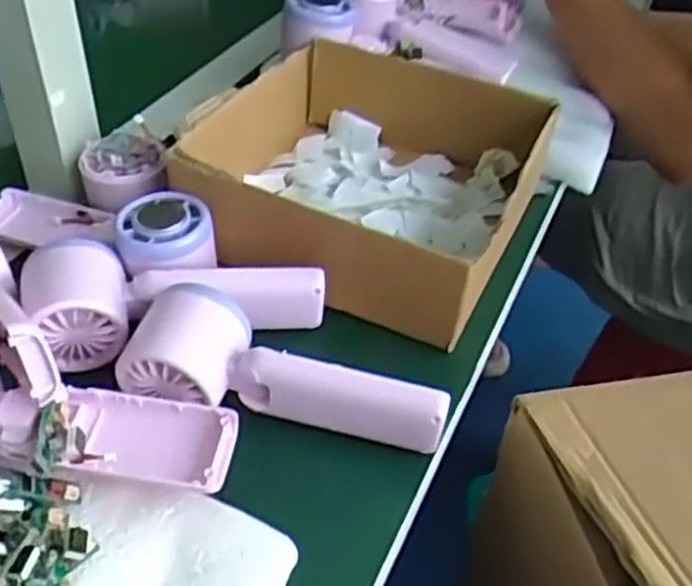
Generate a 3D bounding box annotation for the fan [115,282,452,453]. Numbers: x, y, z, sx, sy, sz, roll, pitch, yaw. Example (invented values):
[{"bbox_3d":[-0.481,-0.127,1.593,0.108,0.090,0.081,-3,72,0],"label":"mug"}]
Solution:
[{"bbox_3d":[-0.029,0.042,0.395,0.164,0.043,0.059,13,43,9],"label":"fan"}]

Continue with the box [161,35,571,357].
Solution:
[{"bbox_3d":[0.019,-0.081,0.516,0.198,0.068,0.204,18,44,15],"label":"box"}]

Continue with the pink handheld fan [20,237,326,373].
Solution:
[{"bbox_3d":[-0.096,-0.002,0.440,0.161,0.048,0.071,-8,44,-13],"label":"pink handheld fan"}]

